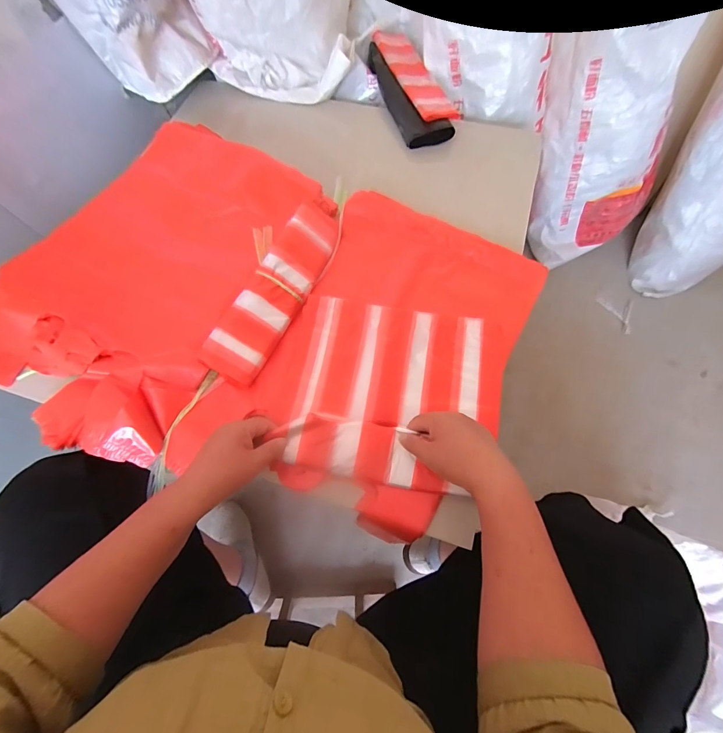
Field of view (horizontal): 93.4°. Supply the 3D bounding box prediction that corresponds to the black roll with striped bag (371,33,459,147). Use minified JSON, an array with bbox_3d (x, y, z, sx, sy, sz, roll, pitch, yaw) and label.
[{"bbox_3d":[0.098,-0.591,0.723,0.115,0.054,0.305,-19,68,-5],"label":"black roll with striped bag"}]

